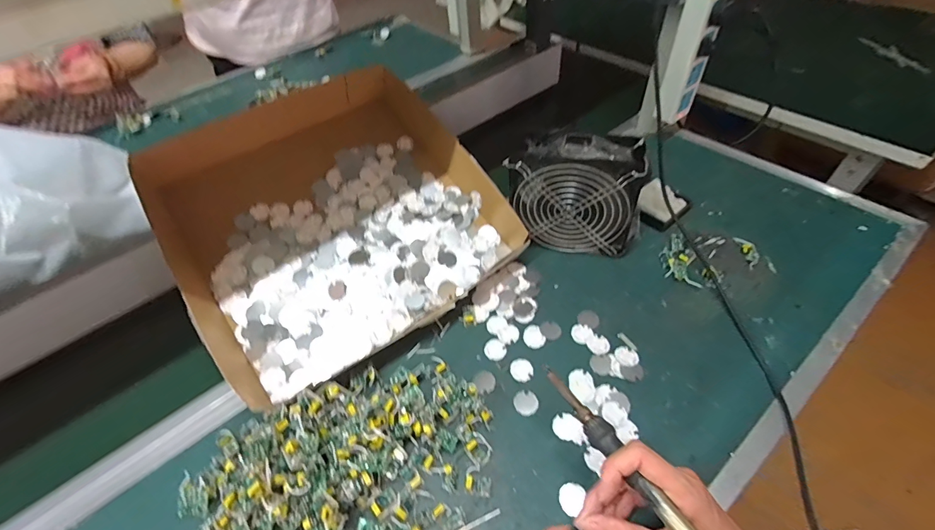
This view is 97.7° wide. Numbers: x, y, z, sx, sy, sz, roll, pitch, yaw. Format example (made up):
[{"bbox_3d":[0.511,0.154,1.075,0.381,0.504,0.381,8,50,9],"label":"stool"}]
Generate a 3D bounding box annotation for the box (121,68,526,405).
[{"bbox_3d":[-0.175,-0.074,0.535,0.374,0.132,0.389,-31,54,-20],"label":"box"}]

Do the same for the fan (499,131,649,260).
[{"bbox_3d":[0.134,-0.085,0.514,0.154,0.151,0.055,7,51,11],"label":"fan"}]

